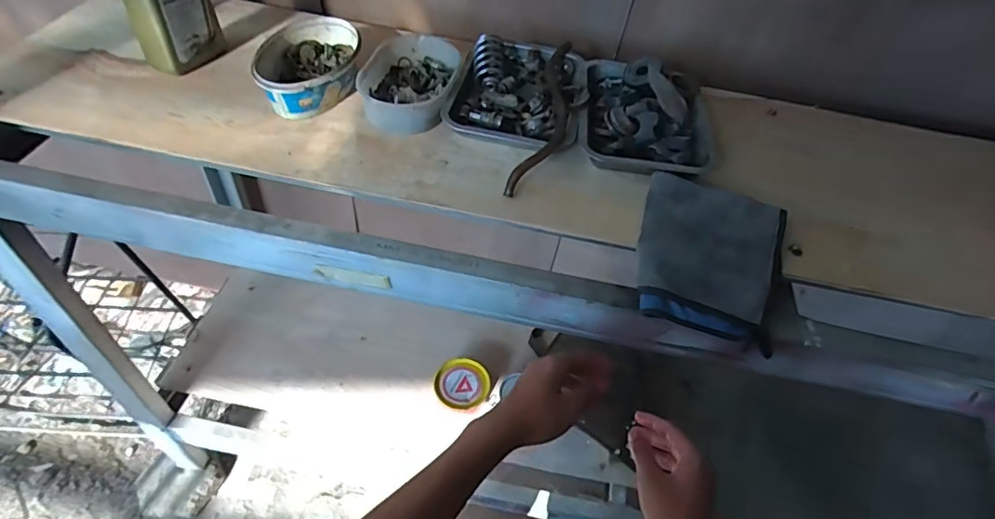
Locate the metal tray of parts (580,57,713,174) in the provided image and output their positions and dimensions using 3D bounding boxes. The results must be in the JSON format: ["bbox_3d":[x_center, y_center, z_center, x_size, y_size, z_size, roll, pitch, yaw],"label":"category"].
[{"bbox_3d":[0.215,-0.215,0.747,0.182,0.063,0.215,11,50,4],"label":"metal tray of parts"}]

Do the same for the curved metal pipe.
[{"bbox_3d":[0.076,-0.207,0.744,0.055,0.045,0.319,13,50,6],"label":"curved metal pipe"}]

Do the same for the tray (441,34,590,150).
[{"bbox_3d":[0.039,-0.253,0.773,0.185,0.048,0.227,15,51,8],"label":"tray"}]

